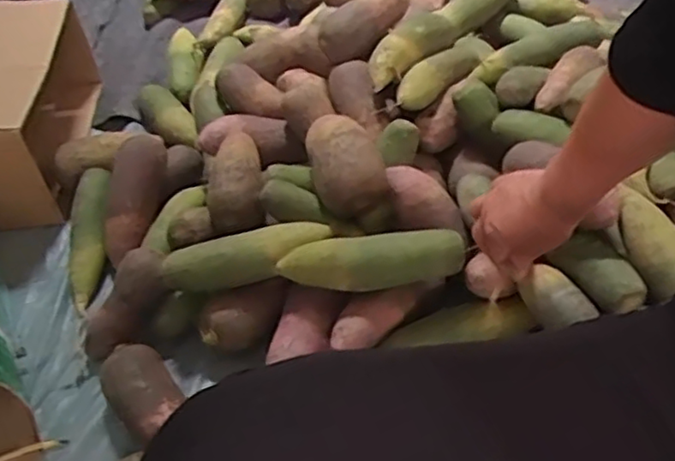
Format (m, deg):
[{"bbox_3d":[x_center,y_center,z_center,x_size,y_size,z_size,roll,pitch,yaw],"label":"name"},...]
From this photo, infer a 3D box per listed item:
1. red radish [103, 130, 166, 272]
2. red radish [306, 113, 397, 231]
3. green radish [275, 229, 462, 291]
[{"bbox_3d":[-0.271,-0.052,0.890,0.064,0.069,0.198,6,69,10],"label":"red radish"},{"bbox_3d":[0.011,-0.076,0.809,0.086,0.094,0.137,-13,47,-8],"label":"red radish"},{"bbox_3d":[0.037,0.032,0.719,0.196,0.045,0.050,-4,47,1],"label":"green radish"}]

